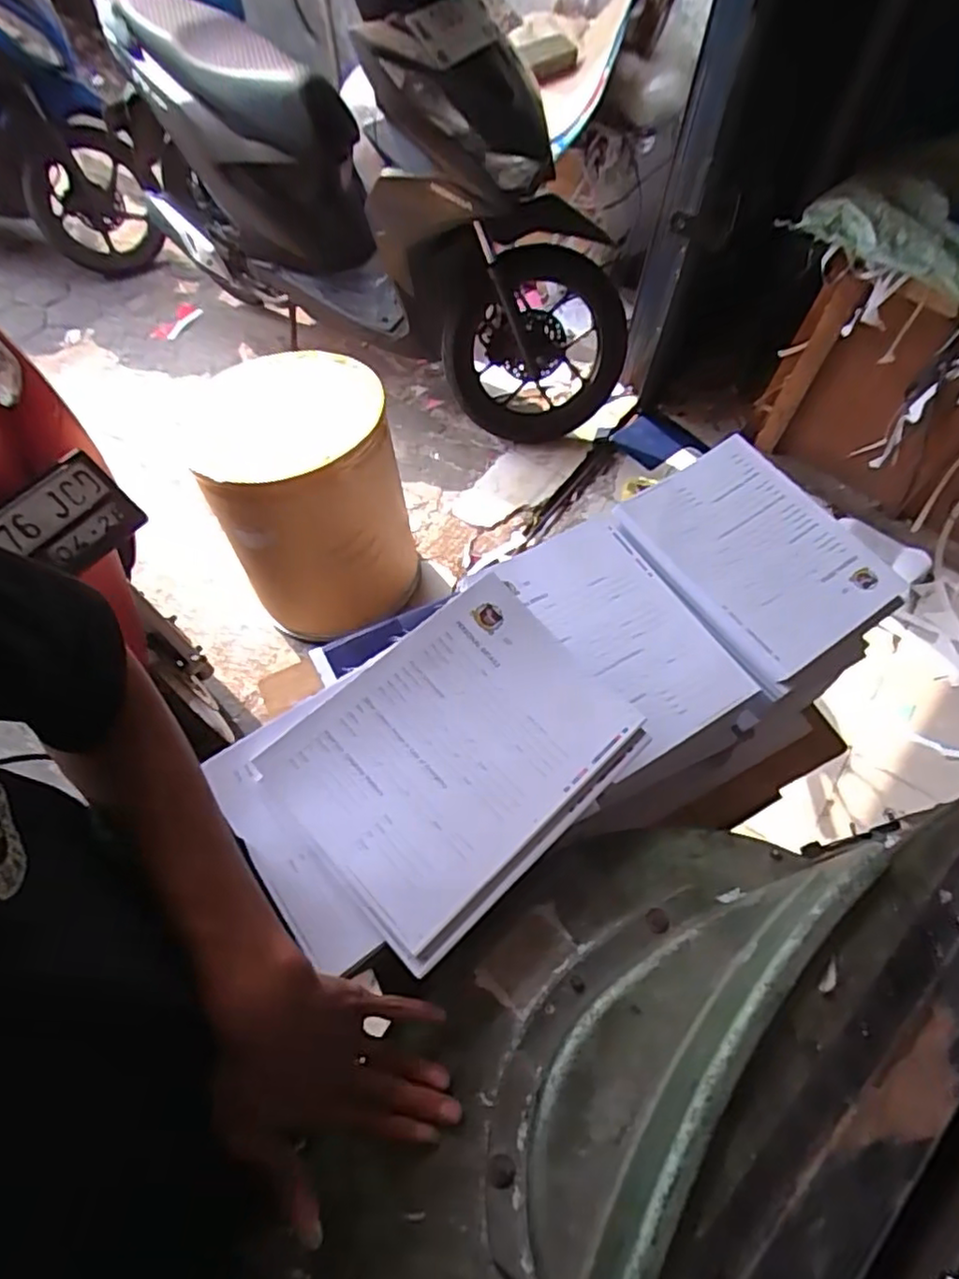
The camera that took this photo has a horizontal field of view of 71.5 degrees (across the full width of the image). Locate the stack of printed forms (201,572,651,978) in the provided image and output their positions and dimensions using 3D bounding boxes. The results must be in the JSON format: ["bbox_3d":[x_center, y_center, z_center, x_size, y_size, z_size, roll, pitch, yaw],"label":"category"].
[{"bbox_3d":[-0.030,0.093,0.505,0.293,0.034,0.203,-33,65,-20],"label":"stack of printed forms"}]

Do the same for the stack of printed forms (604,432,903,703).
[{"bbox_3d":[0.282,-0.091,0.694,0.193,0.033,0.249,-29,64,-18],"label":"stack of printed forms"}]

